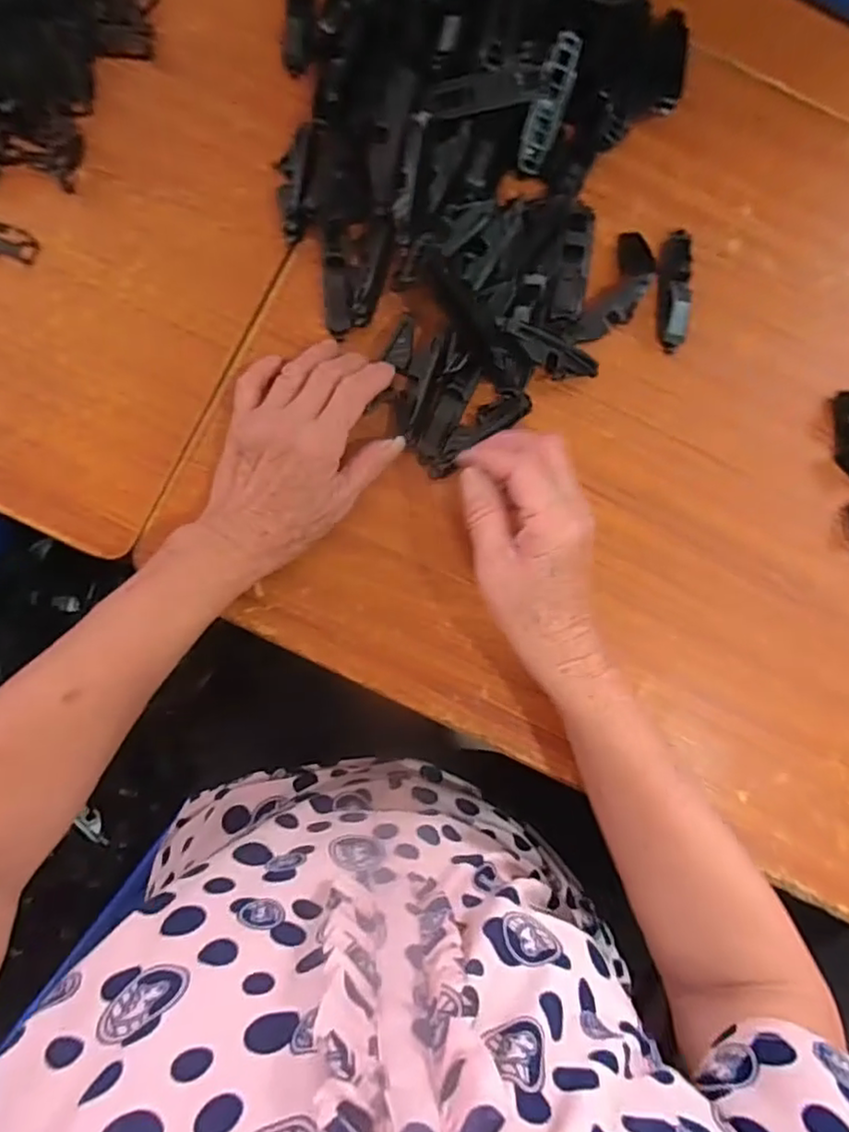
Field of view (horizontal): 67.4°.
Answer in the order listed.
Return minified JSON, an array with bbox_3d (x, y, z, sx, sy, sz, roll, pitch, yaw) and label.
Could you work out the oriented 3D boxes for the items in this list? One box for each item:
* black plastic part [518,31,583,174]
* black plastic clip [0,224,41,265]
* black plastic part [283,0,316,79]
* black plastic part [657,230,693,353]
[{"bbox_3d":[0.079,-0.294,0.408,0.019,0.007,0.074,20,120,0],"label":"black plastic part"},{"bbox_3d":[-0.278,-0.215,0.421,0.040,0.004,0.021,17,86,-1],"label":"black plastic clip"},{"bbox_3d":[-0.084,-0.375,0.432,0.019,0.015,0.079,4,86,-2],"label":"black plastic part"},{"bbox_3d":[0.168,-0.186,0.427,0.020,0.013,0.079,3,86,-2],"label":"black plastic part"}]

